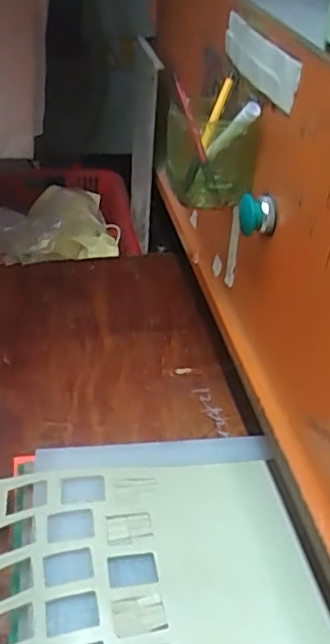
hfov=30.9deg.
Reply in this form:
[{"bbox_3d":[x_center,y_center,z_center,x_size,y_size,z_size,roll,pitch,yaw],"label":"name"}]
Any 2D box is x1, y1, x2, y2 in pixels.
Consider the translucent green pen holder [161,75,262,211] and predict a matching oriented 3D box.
[{"bbox_3d":[0.045,-0.175,0.601,0.089,0.103,0.104,0,35,-2],"label":"translucent green pen holder"}]

